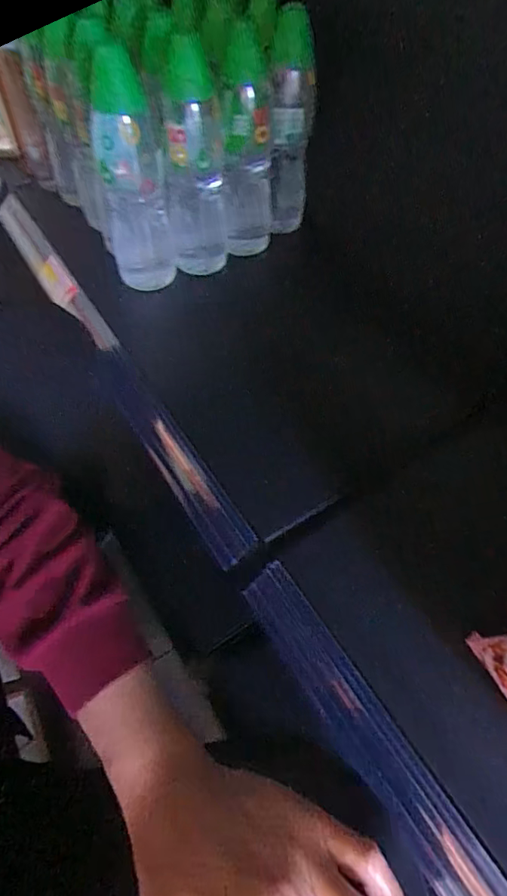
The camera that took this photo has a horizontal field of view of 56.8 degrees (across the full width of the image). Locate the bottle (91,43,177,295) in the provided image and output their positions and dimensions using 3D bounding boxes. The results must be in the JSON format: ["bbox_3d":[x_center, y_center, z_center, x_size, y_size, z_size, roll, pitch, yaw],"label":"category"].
[{"bbox_3d":[-0.137,-0.291,0.538,0.073,0.244,0.083,-11,56,-10],"label":"bottle"}]

